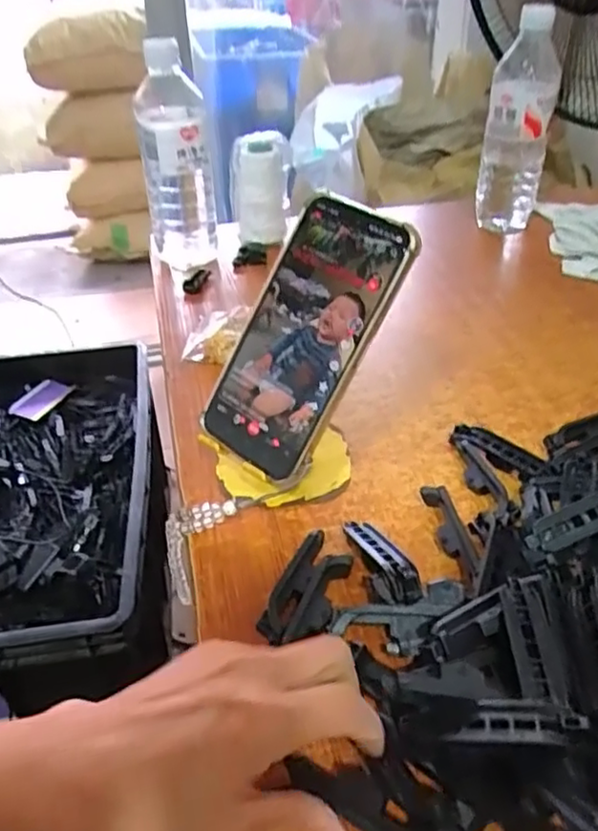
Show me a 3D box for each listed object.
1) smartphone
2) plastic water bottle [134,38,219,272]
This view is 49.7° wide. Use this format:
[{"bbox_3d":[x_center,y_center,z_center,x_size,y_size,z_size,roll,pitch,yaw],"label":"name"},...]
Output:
[{"bbox_3d":[0.002,-0.048,0.392,0.075,0.167,0.008,34,10,28],"label":"smartphone"},{"bbox_3d":[-0.126,-0.261,0.661,0.070,0.199,0.075,-8,38,-7],"label":"plastic water bottle"}]

